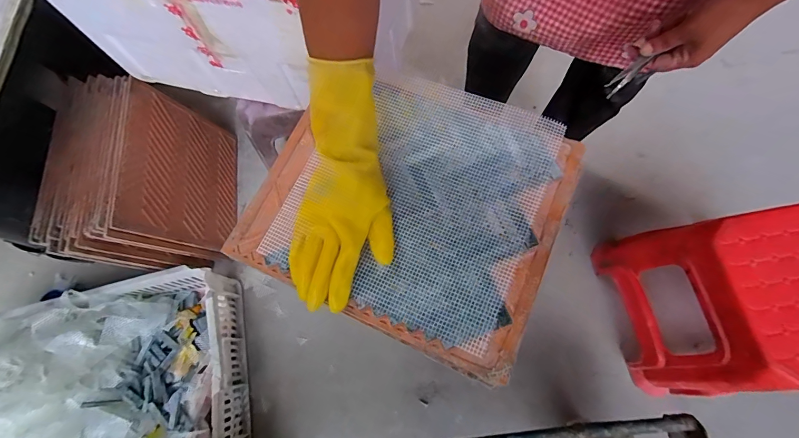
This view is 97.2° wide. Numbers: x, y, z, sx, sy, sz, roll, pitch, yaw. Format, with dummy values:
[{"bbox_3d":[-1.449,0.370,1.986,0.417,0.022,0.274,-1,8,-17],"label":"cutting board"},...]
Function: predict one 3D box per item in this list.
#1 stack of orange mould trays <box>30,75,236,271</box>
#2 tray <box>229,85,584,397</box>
[{"bbox_3d":[-0.532,-0.083,0.779,0.118,0.342,0.376,-14,71,25],"label":"stack of orange mould trays"},{"bbox_3d":[0.010,-0.030,0.428,0.347,0.023,0.311,24,73,10],"label":"tray"}]

